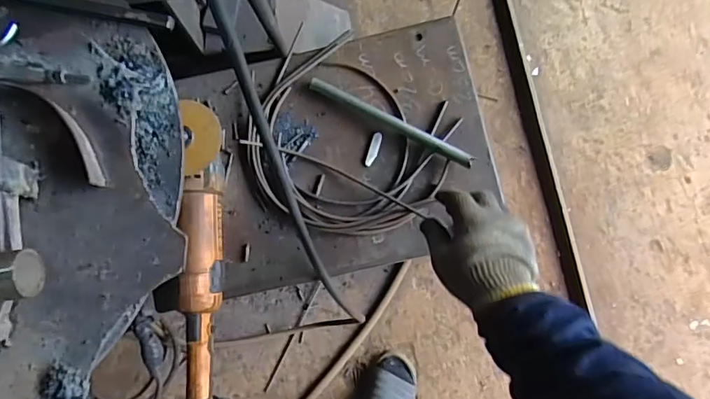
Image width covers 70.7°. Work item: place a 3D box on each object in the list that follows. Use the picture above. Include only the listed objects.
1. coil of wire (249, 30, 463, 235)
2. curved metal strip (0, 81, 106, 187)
[{"bbox_3d":[-0.007,-0.077,0.691,0.272,0.028,0.250,0,79,1],"label":"coil of wire"},{"bbox_3d":[-0.233,-0.059,0.378,0.131,0.011,0.027,39,82,8],"label":"curved metal strip"}]

